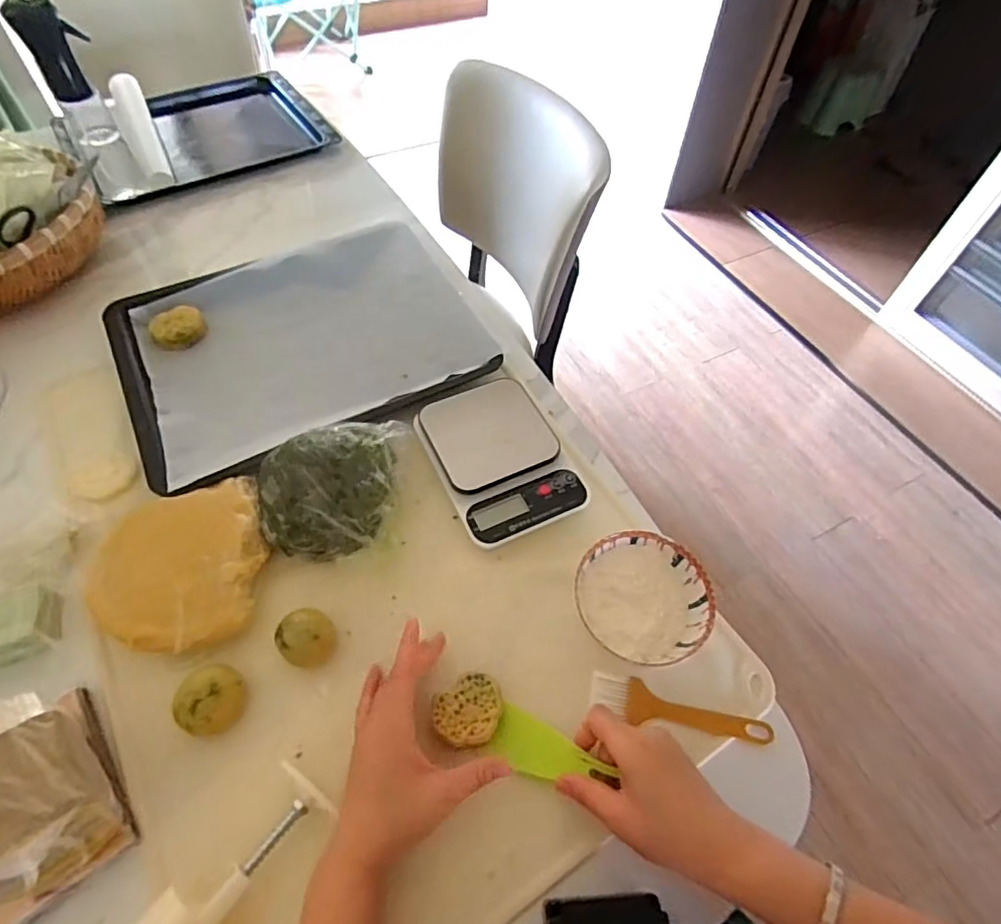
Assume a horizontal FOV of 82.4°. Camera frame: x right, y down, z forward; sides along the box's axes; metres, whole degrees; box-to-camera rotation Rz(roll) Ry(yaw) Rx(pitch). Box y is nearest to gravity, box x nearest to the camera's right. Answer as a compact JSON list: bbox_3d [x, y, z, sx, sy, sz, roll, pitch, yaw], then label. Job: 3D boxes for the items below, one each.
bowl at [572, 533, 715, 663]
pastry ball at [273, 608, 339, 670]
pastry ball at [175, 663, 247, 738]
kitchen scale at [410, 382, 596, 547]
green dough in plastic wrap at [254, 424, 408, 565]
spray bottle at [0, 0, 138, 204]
[{"bbox_3d":[0.122,0.123,0.506,0.110,0.054,0.106,1,56,-2],"label":"bowl"},{"bbox_3d":[-0.165,0.151,0.491,0.045,0.036,0.048,1,56,-2],"label":"pastry ball"},{"bbox_3d":[-0.233,0.193,0.464,0.050,0.037,0.049,1,56,-2],"label":"pastry ball"},{"bbox_3d":[-0.002,-0.005,0.598,0.126,0.027,0.178,-22,60,-17],"label":"kitchen scale"},{"bbox_3d":[-0.167,0.020,0.551,0.131,0.077,0.143,5,56,0],"label":"green dough in plastic wrap"},{"bbox_3d":[-0.553,-0.471,0.757,0.064,0.231,0.049,-39,66,-25],"label":"spray bottle"}]

